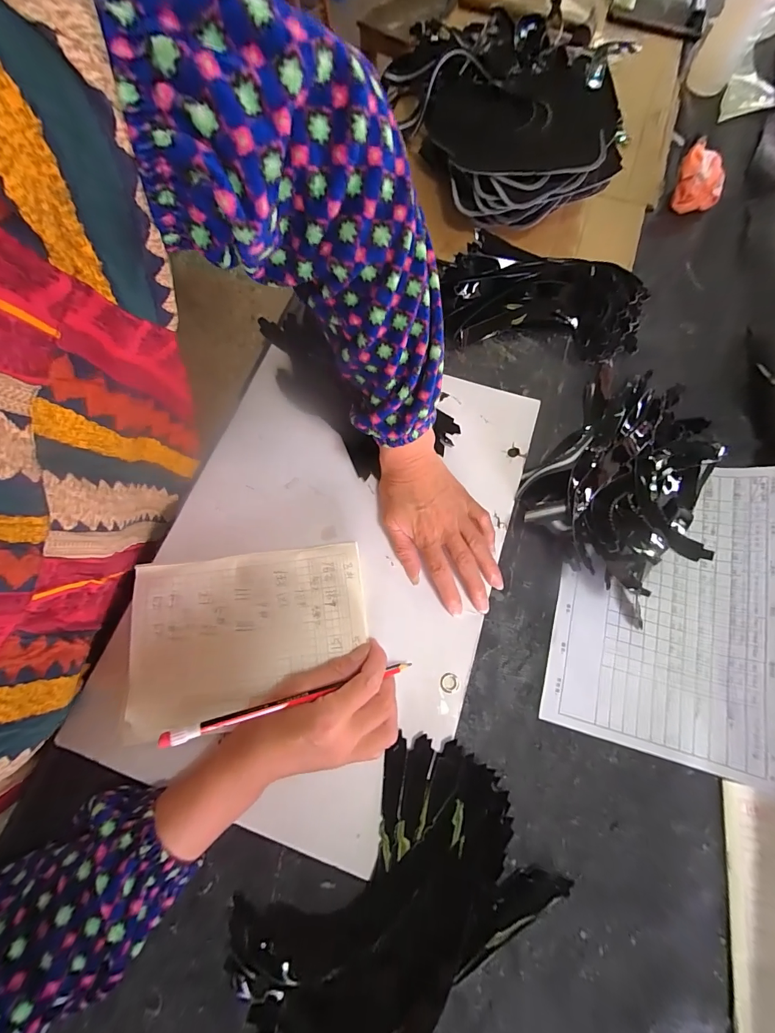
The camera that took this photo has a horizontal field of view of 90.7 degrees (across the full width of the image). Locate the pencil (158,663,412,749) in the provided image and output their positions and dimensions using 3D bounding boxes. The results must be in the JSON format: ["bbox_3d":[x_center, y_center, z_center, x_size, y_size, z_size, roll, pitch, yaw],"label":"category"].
[{"bbox_3d":[-0.064,0.136,0.286,0.184,0.005,0.010,-6,70,-26],"label":"pencil"}]

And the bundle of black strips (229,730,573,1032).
[{"bbox_3d":[0.005,0.273,0.263,0.212,0.074,0.145,-32,74,-10],"label":"bundle of black strips"}]

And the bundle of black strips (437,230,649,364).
[{"bbox_3d":[0.172,-0.246,0.440,0.219,0.056,0.110,10,72,3],"label":"bundle of black strips"}]

